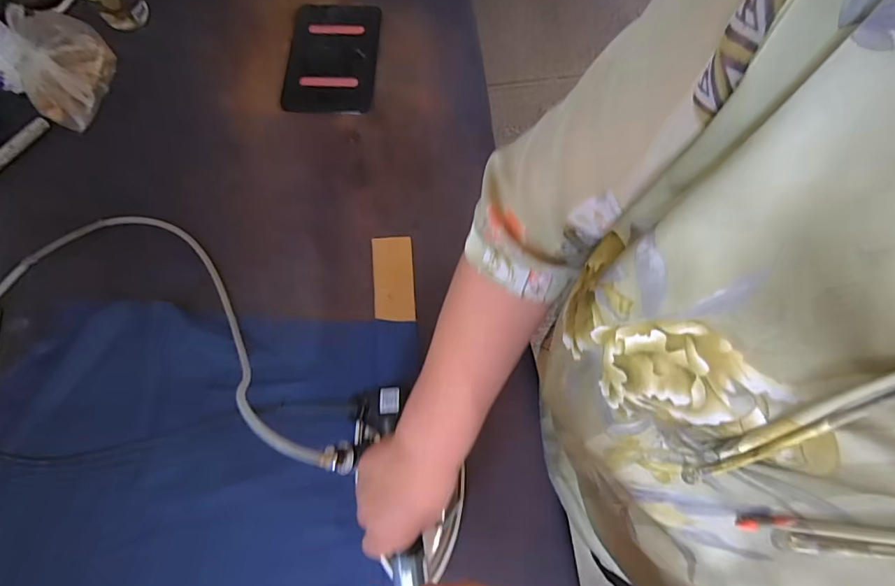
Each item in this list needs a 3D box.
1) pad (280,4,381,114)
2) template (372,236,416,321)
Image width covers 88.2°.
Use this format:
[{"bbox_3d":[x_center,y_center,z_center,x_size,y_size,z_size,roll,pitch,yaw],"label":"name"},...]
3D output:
[{"bbox_3d":[-0.184,-0.382,0.745,0.135,0.019,0.210,5,74,-5],"label":"pad"},{"bbox_3d":[-0.074,-0.021,0.628,0.055,0.010,0.119,-7,70,8],"label":"template"}]

